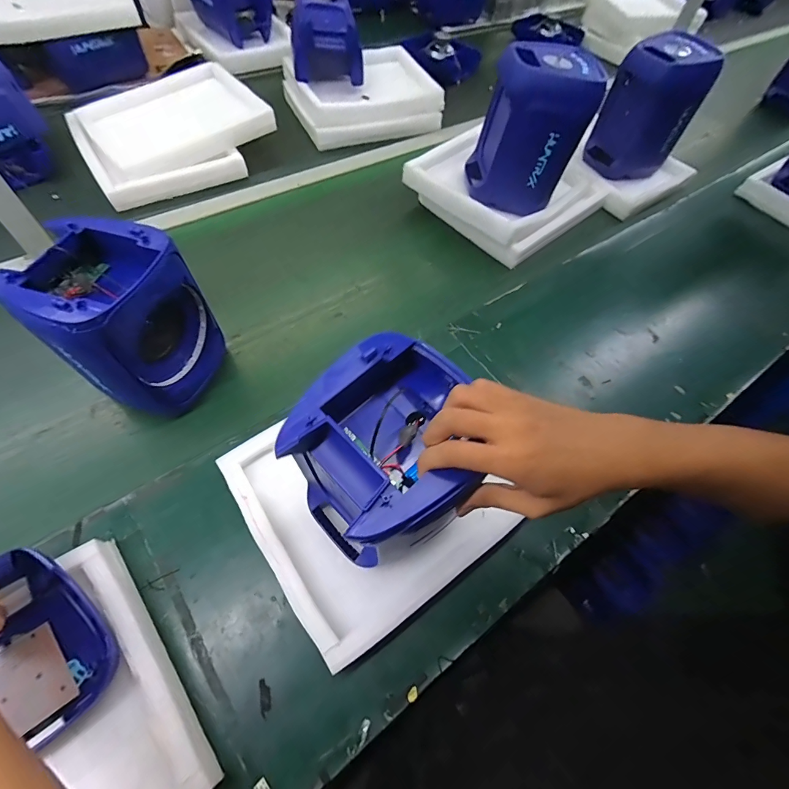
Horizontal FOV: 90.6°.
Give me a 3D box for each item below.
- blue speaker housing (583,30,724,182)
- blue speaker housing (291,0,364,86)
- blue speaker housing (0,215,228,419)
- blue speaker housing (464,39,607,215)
[{"bbox_3d":[0.607,-0.683,0.940,0.196,0.258,0.163,34,64,15],"label":"blue speaker housing"},{"bbox_3d":[-0.184,-0.947,1.035,0.171,0.152,0.220,-6,62,-7],"label":"blue speaker housing"},{"bbox_3d":[-0.353,-0.089,0.536,0.154,0.219,0.169,19,62,7],"label":"blue speaker housing"},{"bbox_3d":[0.262,-0.512,0.763,0.189,0.218,0.148,16,61,5],"label":"blue speaker housing"}]

